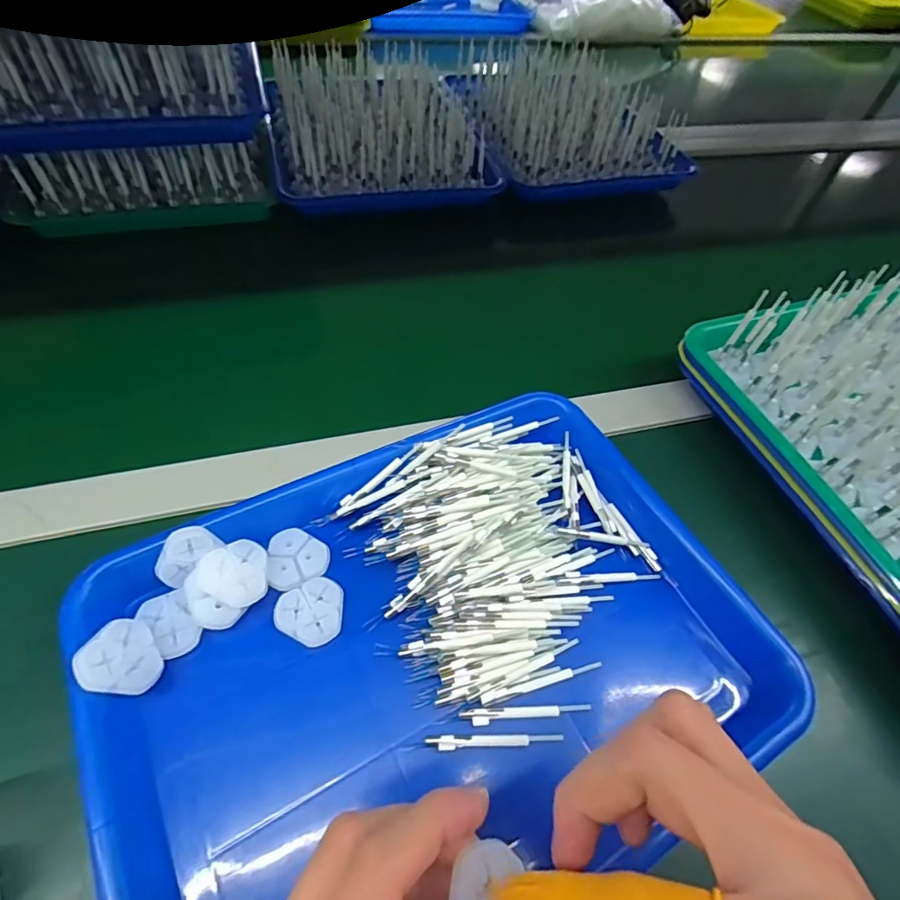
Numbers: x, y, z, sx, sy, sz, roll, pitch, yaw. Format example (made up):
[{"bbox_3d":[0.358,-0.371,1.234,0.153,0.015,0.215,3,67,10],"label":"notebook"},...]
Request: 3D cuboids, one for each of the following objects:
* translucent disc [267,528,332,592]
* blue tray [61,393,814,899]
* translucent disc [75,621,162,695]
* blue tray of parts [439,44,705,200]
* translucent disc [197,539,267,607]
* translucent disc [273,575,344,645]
[{"bbox_3d":[-0.088,0.063,0.304,0.033,0.008,0.036,3,53,-4],"label":"translucent disc"},{"bbox_3d":[-0.005,0.099,0.278,0.330,0.036,0.239,-21,58,-19],"label":"blue tray"},{"bbox_3d":[-0.157,0.101,0.251,0.035,0.004,0.034,36,31,-26],"label":"translucent disc"},{"bbox_3d":[0.139,-0.412,0.641,0.221,0.069,0.265,-10,55,-12],"label":"blue tray of parts"},{"bbox_3d":[-0.118,0.067,0.282,0.033,0.004,0.035,5,65,-26],"label":"translucent disc"},{"bbox_3d":[-0.075,0.090,0.287,0.036,0.008,0.035,3,53,-4],"label":"translucent disc"}]

